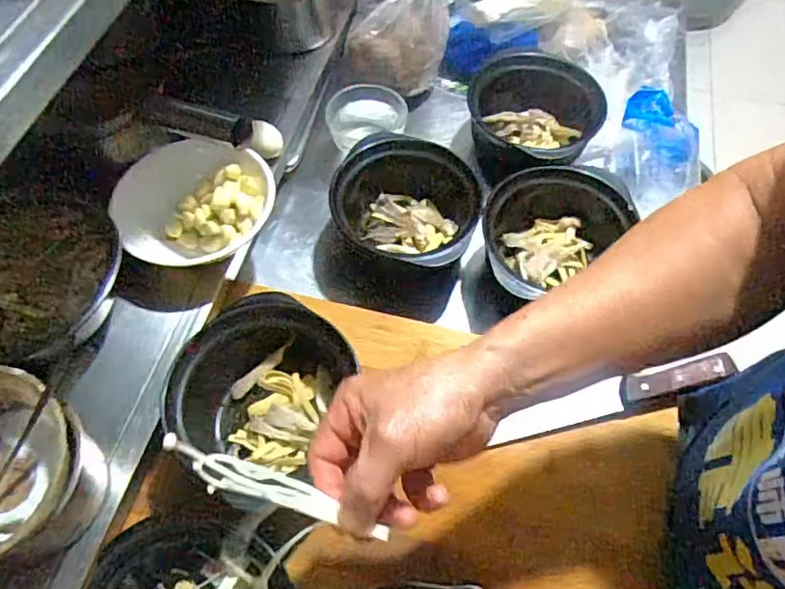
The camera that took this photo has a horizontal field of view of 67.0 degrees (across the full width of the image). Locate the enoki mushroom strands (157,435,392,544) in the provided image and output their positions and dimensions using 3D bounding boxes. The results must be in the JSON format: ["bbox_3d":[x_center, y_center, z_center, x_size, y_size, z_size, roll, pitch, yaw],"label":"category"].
[{"bbox_3d":[-0.068,0.117,0.355,0.141,0.015,0.021,24,60,-8],"label":"enoki mushroom strands"}]

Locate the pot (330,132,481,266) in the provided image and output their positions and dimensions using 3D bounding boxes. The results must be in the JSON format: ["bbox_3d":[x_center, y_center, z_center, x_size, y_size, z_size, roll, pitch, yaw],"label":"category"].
[{"bbox_3d":[0.010,-0.092,0.696,0.175,0.093,0.166,0,59,0],"label":"pot"}]

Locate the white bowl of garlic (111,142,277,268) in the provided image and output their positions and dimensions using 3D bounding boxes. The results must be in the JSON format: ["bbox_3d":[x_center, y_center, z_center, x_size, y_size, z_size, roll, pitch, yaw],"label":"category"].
[{"bbox_3d":[-0.213,-0.094,0.654,0.161,0.065,0.155,0,59,0],"label":"white bowl of garlic"}]

